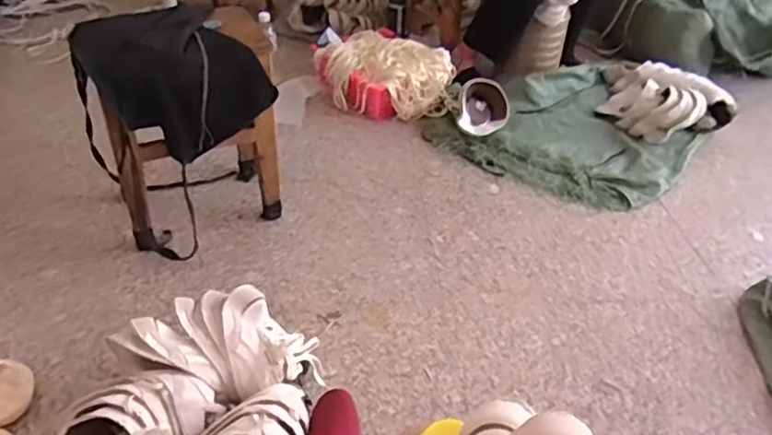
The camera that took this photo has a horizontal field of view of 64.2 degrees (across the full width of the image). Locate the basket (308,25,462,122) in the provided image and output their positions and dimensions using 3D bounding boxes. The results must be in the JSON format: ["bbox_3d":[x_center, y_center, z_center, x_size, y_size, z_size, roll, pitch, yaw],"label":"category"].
[{"bbox_3d":[0.000,-0.421,1.796,0.302,0.161,0.370,-25,47,-32],"label":"basket"}]

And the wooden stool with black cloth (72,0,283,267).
[{"bbox_3d":[-0.396,-0.170,1.241,0.317,0.436,0.225,-25,48,-33],"label":"wooden stool with black cloth"}]

